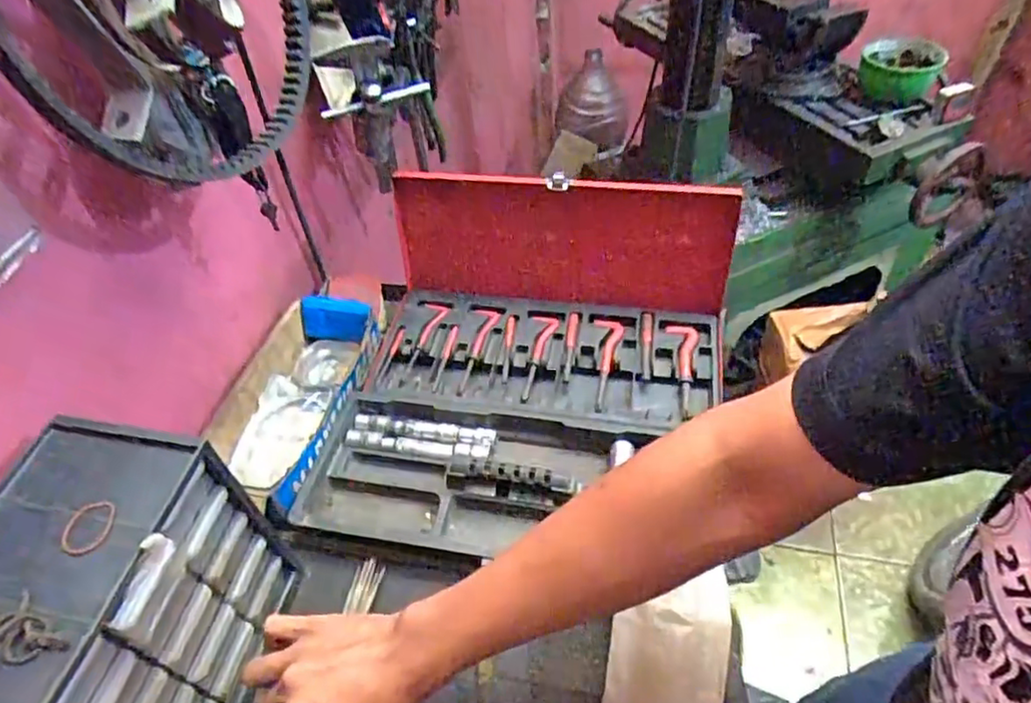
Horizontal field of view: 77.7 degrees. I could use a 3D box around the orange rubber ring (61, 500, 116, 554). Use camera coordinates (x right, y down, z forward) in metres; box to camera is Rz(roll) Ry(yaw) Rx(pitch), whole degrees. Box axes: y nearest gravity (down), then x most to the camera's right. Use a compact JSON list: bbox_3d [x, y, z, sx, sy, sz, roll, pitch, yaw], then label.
[{"bbox_3d":[-0.262,0.108,0.395,0.026,0.004,0.035,17,54,2],"label":"orange rubber ring"}]

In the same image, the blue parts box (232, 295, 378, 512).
[{"bbox_3d":[-0.225,0.047,0.684,0.112,0.060,0.249,10,49,15],"label":"blue parts box"}]

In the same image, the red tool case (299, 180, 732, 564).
[{"bbox_3d":[0.006,0.009,0.633,0.396,0.163,0.364,6,48,12],"label":"red tool case"}]

